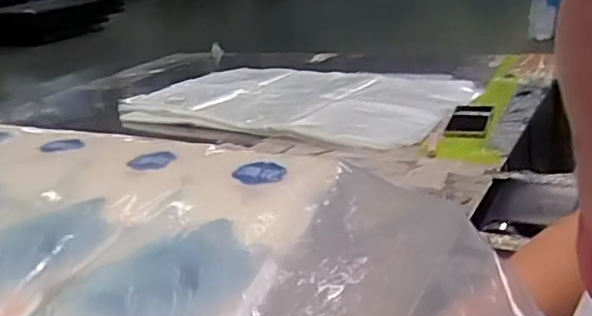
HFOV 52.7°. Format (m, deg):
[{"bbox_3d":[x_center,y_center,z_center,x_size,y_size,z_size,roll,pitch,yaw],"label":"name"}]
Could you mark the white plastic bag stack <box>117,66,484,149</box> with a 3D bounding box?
[{"bbox_3d":[-0.004,-0.165,1.490,0.790,0.030,0.543,8,26,32],"label":"white plastic bag stack"}]

